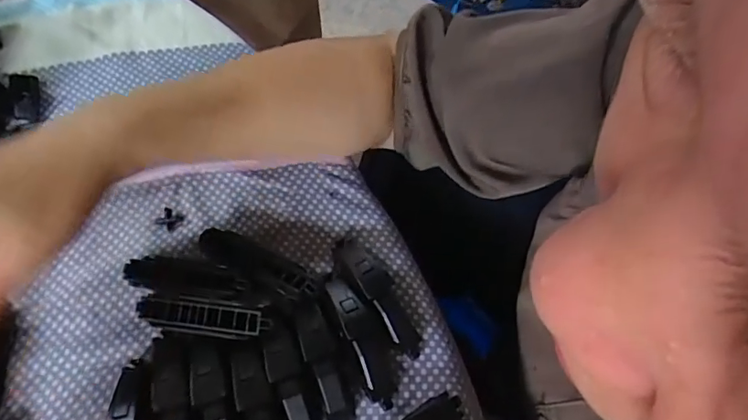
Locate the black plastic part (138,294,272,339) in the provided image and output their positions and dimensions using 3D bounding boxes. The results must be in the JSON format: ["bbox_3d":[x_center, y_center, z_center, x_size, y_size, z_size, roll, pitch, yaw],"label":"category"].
[{"bbox_3d":[-0.095,0.059,0.291,0.077,0.016,0.018,10,64,4],"label":"black plastic part"}]

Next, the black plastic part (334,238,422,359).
[{"bbox_3d":[0.003,0.046,0.309,0.019,0.020,0.083,-28,67,-14],"label":"black plastic part"}]

